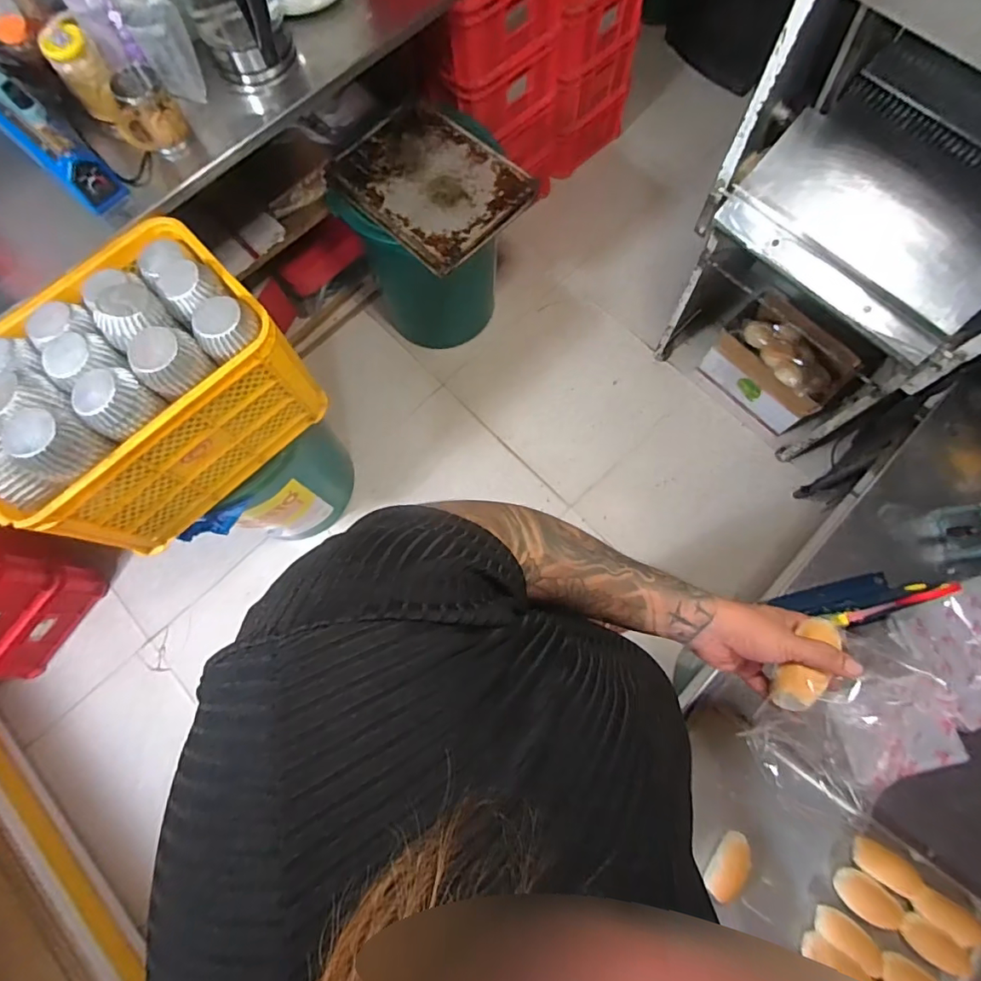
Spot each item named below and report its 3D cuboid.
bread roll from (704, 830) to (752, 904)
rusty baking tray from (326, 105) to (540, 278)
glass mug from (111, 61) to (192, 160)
[{"bbox_3d":[0.317,0.500,0.688,0.041,0.034,0.083,31,78,10],"label":"bread roll"},{"bbox_3d":[-0.151,-0.758,1.274,0.447,0.035,0.340,40,79,12],"label":"rusty baking tray"},{"bbox_3d":[-0.610,-0.671,0.912,0.108,0.135,0.094,-31,75,-6],"label":"glass mug"}]

